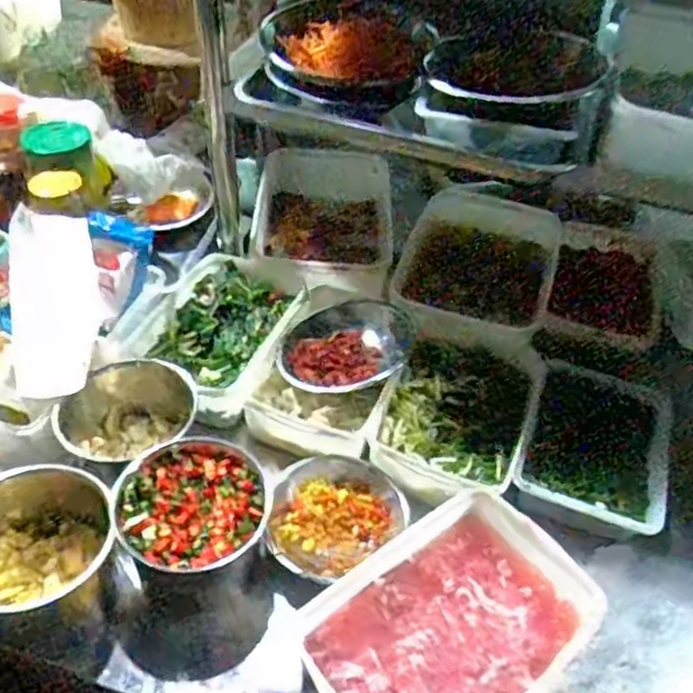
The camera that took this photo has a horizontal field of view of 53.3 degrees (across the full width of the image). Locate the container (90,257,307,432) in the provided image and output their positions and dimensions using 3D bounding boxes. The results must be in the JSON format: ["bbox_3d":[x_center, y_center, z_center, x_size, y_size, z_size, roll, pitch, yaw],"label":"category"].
[{"bbox_3d":[-0.179,-0.018,1.006,0.216,0.072,0.284,22,46,17],"label":"container"}]

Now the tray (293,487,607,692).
[{"bbox_3d":[0.102,0.294,0.722,0.300,0.075,0.210,-24,50,-28],"label":"tray"}]

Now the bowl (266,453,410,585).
[{"bbox_3d":[-0.020,0.201,0.821,0.151,0.053,0.163,36,51,28],"label":"bowl"}]

